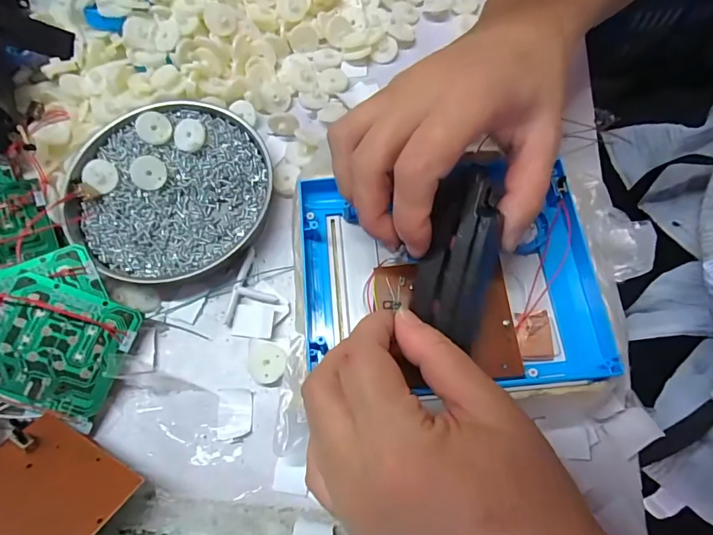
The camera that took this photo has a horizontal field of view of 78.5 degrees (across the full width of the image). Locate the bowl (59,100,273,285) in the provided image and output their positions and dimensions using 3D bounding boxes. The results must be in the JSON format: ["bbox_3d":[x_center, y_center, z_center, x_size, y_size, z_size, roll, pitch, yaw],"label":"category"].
[{"bbox_3d":[-0.129,-0.056,0.303,0.121,0.023,0.133,0,70,0],"label":"bowl"}]

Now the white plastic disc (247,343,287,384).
[{"bbox_3d":[-0.055,0.058,0.267,0.023,0.006,0.024,0,70,0],"label":"white plastic disc"}]

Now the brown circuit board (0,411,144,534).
[{"bbox_3d":[-0.157,0.114,0.209,0.073,0.004,0.075,23,42,18],"label":"brown circuit board"}]

